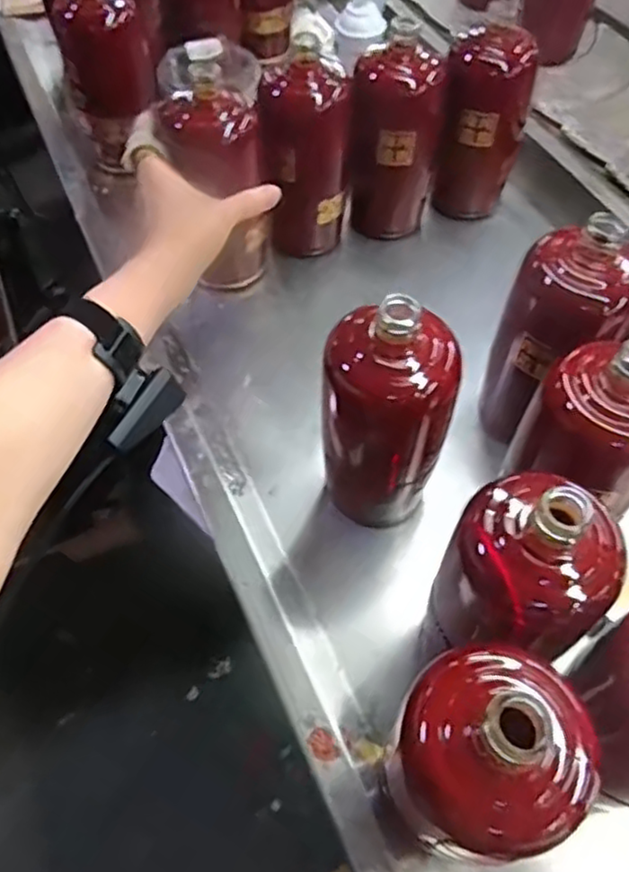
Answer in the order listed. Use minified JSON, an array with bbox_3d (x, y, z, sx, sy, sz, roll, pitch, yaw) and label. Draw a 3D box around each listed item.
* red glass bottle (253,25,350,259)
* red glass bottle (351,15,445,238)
[{"bbox_3d":[-0.008,-0.249,0.620,0.077,0.168,0.069,4,58,6],"label":"red glass bottle"},{"bbox_3d":[0.076,-0.271,0.635,0.074,0.173,0.066,8,58,8],"label":"red glass bottle"}]

